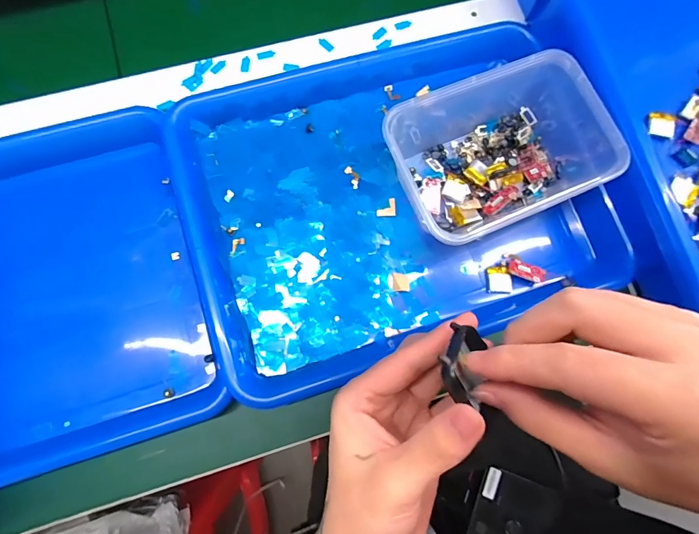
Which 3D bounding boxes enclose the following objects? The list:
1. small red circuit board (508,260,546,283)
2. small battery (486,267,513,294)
[{"bbox_3d":[0.146,0.004,0.314,0.031,0.005,0.014,19,78,2],"label":"small red circuit board"},{"bbox_3d":[0.123,0.010,0.314,0.018,0.004,0.021,-2,79,-3],"label":"small battery"}]

